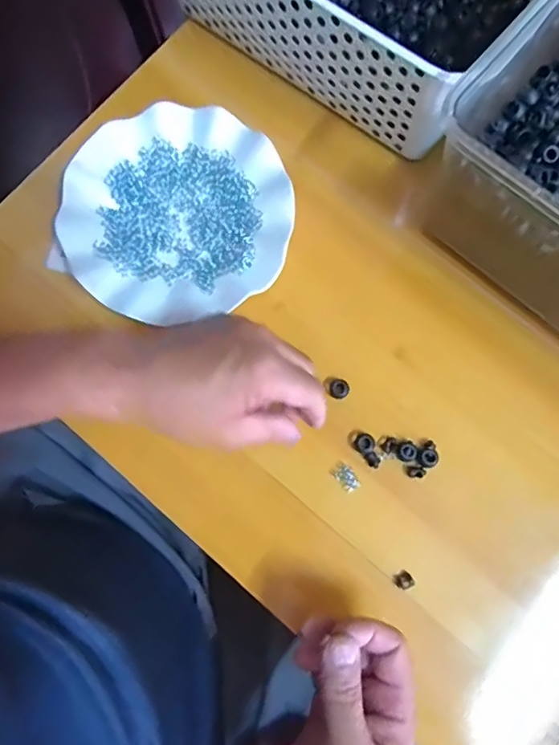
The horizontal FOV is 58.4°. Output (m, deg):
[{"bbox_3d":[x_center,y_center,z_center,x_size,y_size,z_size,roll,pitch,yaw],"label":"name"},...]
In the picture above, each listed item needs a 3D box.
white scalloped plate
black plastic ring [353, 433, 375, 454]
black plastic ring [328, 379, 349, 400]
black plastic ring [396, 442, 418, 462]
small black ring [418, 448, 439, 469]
[{"bbox_3d":[-0.084,-0.129,0.410,0.179,0.019,0.178,0,80,1],"label":"white scalloped plate"},{"bbox_3d":[0.065,0.055,0.385,0.016,0.004,0.015,0,80,1],"label":"black plastic ring"},{"bbox_3d":[0.046,0.013,0.390,0.015,0.009,0.014,0,80,1],"label":"black plastic ring"},{"bbox_3d":[0.096,0.060,0.379,0.015,0.006,0.014,0,80,1],"label":"black plastic ring"},{"bbox_3d":[0.112,0.065,0.377,0.015,0.004,0.014,0,80,1],"label":"small black ring"}]

